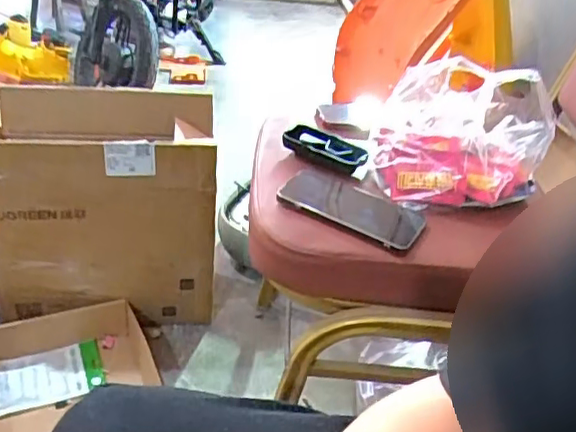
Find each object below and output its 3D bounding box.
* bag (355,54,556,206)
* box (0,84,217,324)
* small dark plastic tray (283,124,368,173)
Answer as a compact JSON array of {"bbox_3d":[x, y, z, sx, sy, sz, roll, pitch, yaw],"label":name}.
[{"bbox_3d":[0.217,-0.112,0.756,0.208,0.139,0.184,16,35,13],"label":"bag"},{"bbox_3d":[-0.333,-0.014,1.099,0.376,0.398,0.228,-1,35,-10],"label":"box"},{"bbox_3d":[0.049,-0.091,0.792,0.112,0.031,0.055,14,35,10],"label":"small dark plastic tray"}]

